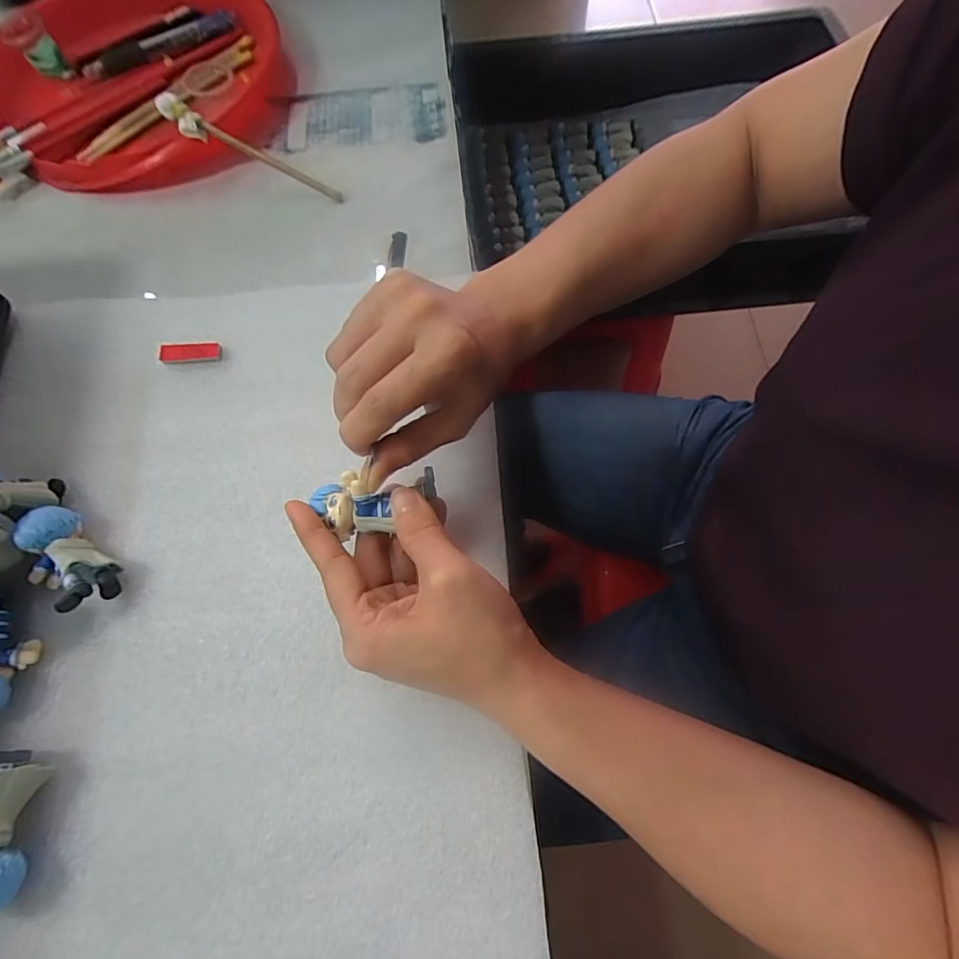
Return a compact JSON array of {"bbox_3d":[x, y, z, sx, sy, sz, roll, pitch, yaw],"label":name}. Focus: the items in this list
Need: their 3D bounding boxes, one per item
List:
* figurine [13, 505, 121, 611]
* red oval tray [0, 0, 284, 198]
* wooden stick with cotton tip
[{"bbox_3d":[-0.218,0.043,0.273,0.058,0.027,0.037,29,72,14],"label":"figurine"},{"bbox_3d":[-0.285,-0.344,0.432,0.248,0.041,0.235,10,69,7],"label":"red oval tray"},{"bbox_3d":[-0.169,-0.244,0.386,0.139,0.019,0.013,24,70,-10],"label":"wooden stick with cotton tip"}]

